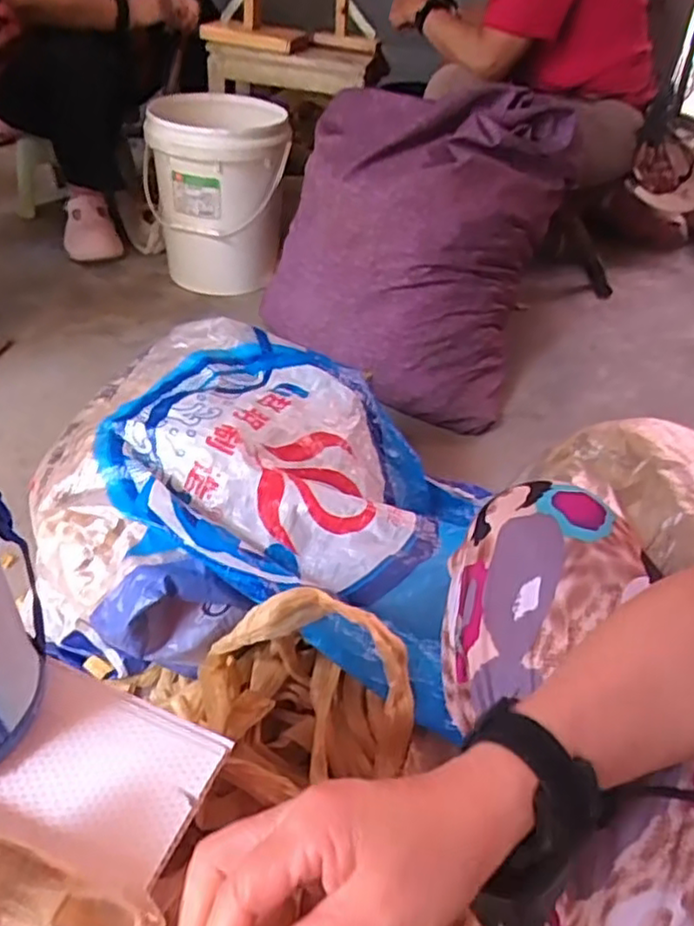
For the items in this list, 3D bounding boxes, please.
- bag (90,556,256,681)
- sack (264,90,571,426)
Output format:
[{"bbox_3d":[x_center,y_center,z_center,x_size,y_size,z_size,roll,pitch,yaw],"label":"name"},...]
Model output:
[{"bbox_3d":[-0.170,0.151,0.669,0.142,0.115,0.052,6,40,0],"label":"bag"},{"bbox_3d":[0.135,-0.434,1.301,0.450,0.431,0.501,17,41,12],"label":"sack"}]

